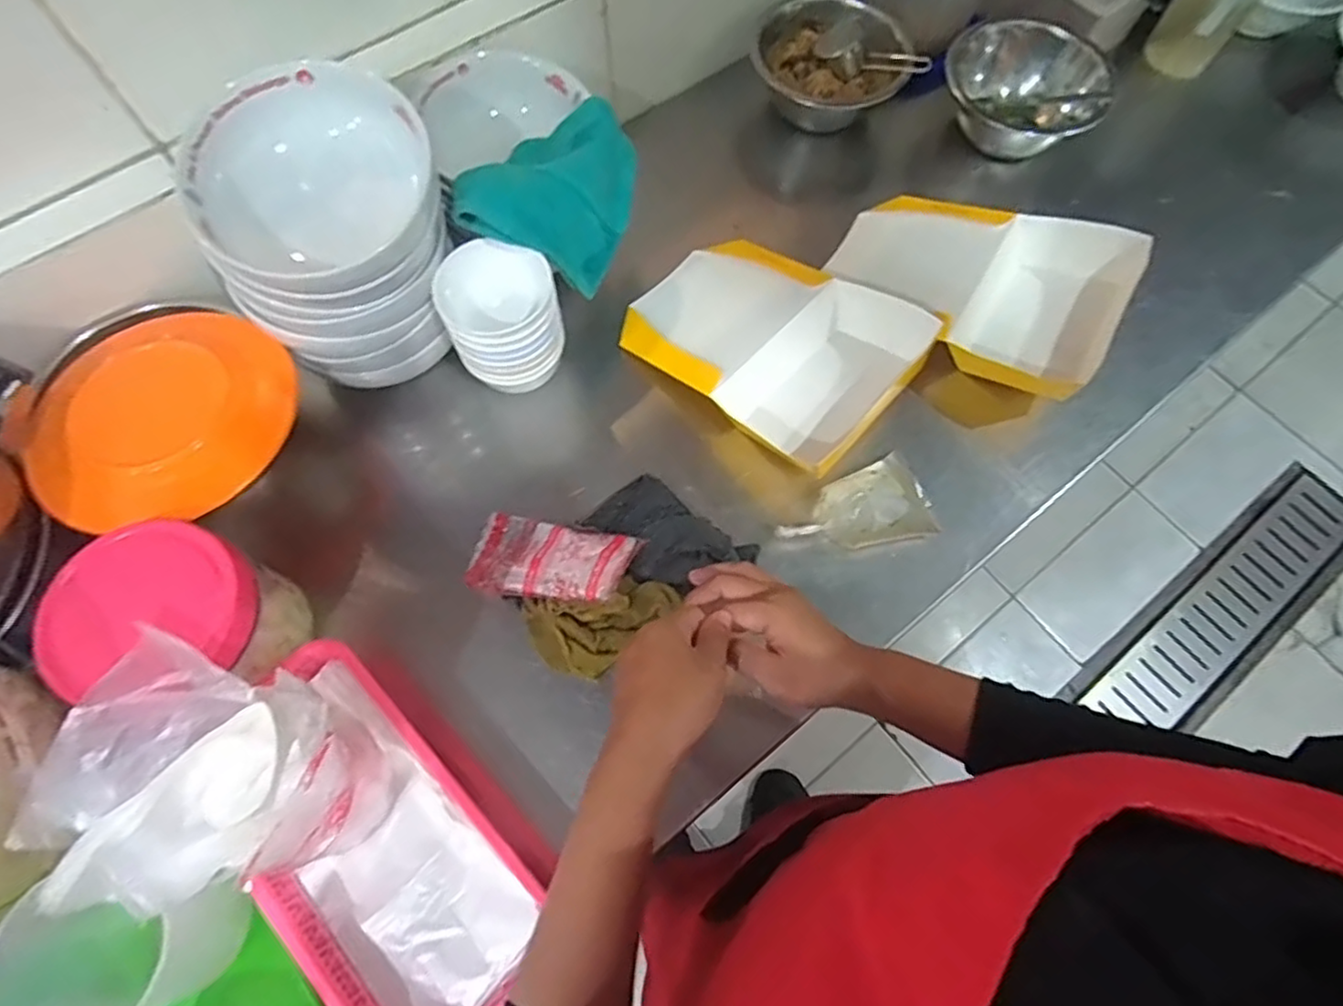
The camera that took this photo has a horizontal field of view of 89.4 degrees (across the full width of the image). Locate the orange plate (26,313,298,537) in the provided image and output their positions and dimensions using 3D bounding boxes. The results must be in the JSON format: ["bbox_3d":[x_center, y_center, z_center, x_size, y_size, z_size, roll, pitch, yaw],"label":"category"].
[{"bbox_3d":[-0.384,-0.065,0.516,0.145,0.036,0.184,32,72,10],"label":"orange plate"}]

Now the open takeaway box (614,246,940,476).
[{"bbox_3d":[0.088,-0.154,0.619,0.242,0.054,0.168,40,74,13],"label":"open takeaway box"}]

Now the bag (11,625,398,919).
[{"bbox_3d":[-0.266,0.169,0.421,0.127,0.163,0.121,23,71,7],"label":"bag"}]

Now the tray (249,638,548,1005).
[{"bbox_3d":[-0.204,0.237,0.470,0.135,0.038,0.274,-42,76,-14],"label":"tray"}]

